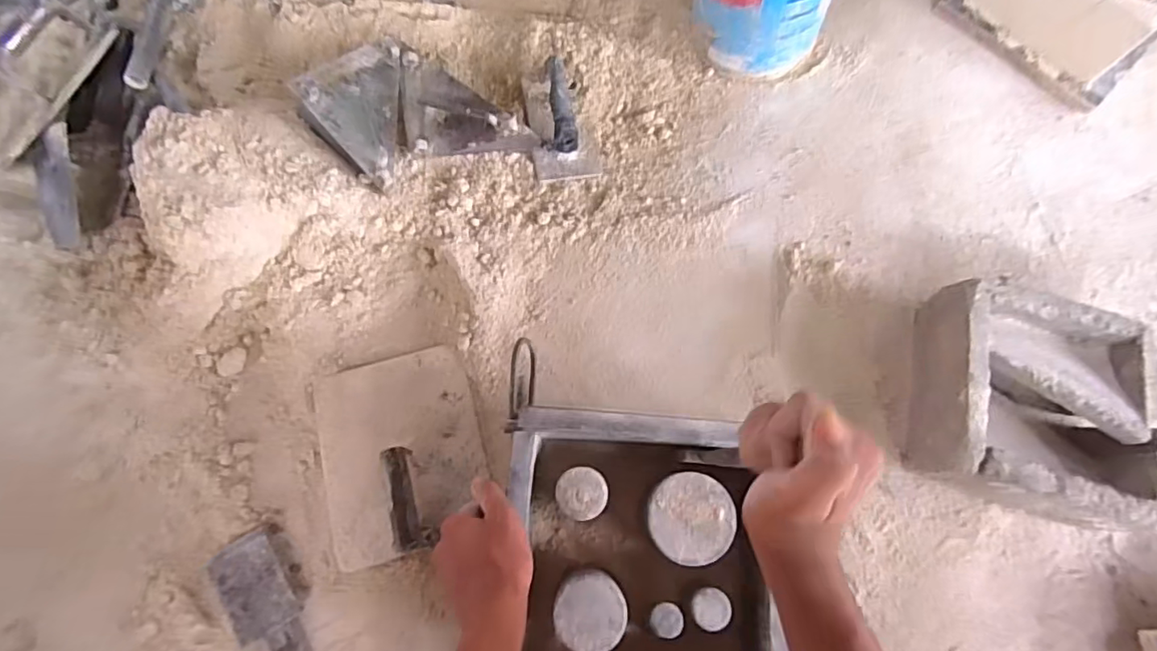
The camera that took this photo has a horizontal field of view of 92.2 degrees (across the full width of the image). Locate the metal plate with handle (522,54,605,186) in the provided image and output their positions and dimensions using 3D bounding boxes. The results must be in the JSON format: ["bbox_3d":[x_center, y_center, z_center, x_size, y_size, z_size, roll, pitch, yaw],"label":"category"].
[{"bbox_3d":[-0.025,-0.273,0.704,0.087,0.056,0.164,-11,75,-5],"label":"metal plate with handle"}]

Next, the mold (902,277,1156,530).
[{"bbox_3d":[0.469,0.084,0.587,0.207,0.100,0.203,20,75,3],"label":"mold"}]

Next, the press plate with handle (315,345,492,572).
[{"bbox_3d":[-0.189,0.126,0.575,0.165,0.056,0.204,-15,75,-5],"label":"press plate with handle"}]

